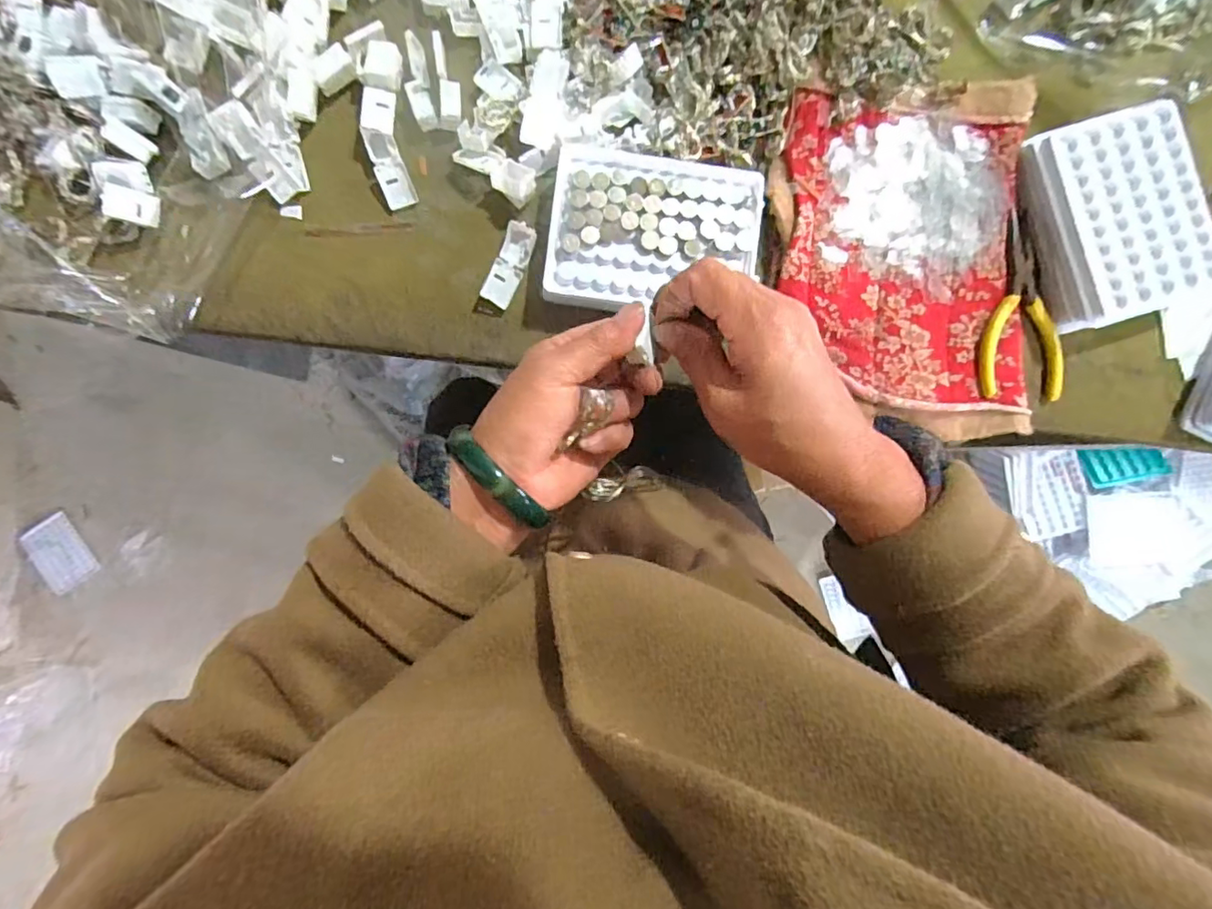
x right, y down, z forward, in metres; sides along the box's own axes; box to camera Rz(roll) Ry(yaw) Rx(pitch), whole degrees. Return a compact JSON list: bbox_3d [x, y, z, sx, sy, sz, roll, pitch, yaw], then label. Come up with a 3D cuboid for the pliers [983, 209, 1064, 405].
[{"bbox_3d":[0.277,-0.098,0.377,0.064,0.017,0.122,-3,90,-3],"label":"pliers"}]

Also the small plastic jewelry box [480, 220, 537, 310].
[{"bbox_3d":[-0.063,-0.124,0.369,0.019,0.009,0.054,23,89,-2],"label":"small plastic jewelry box"}]

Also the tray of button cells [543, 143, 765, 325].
[{"bbox_3d":[0.031,-0.142,0.356,0.129,0.013,0.100,7,90,-3],"label":"tray of button cells"}]

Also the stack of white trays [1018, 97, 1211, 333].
[{"bbox_3d":[0.331,-0.154,0.365,0.090,0.030,0.126,-18,91,-2],"label":"stack of white trays"}]

